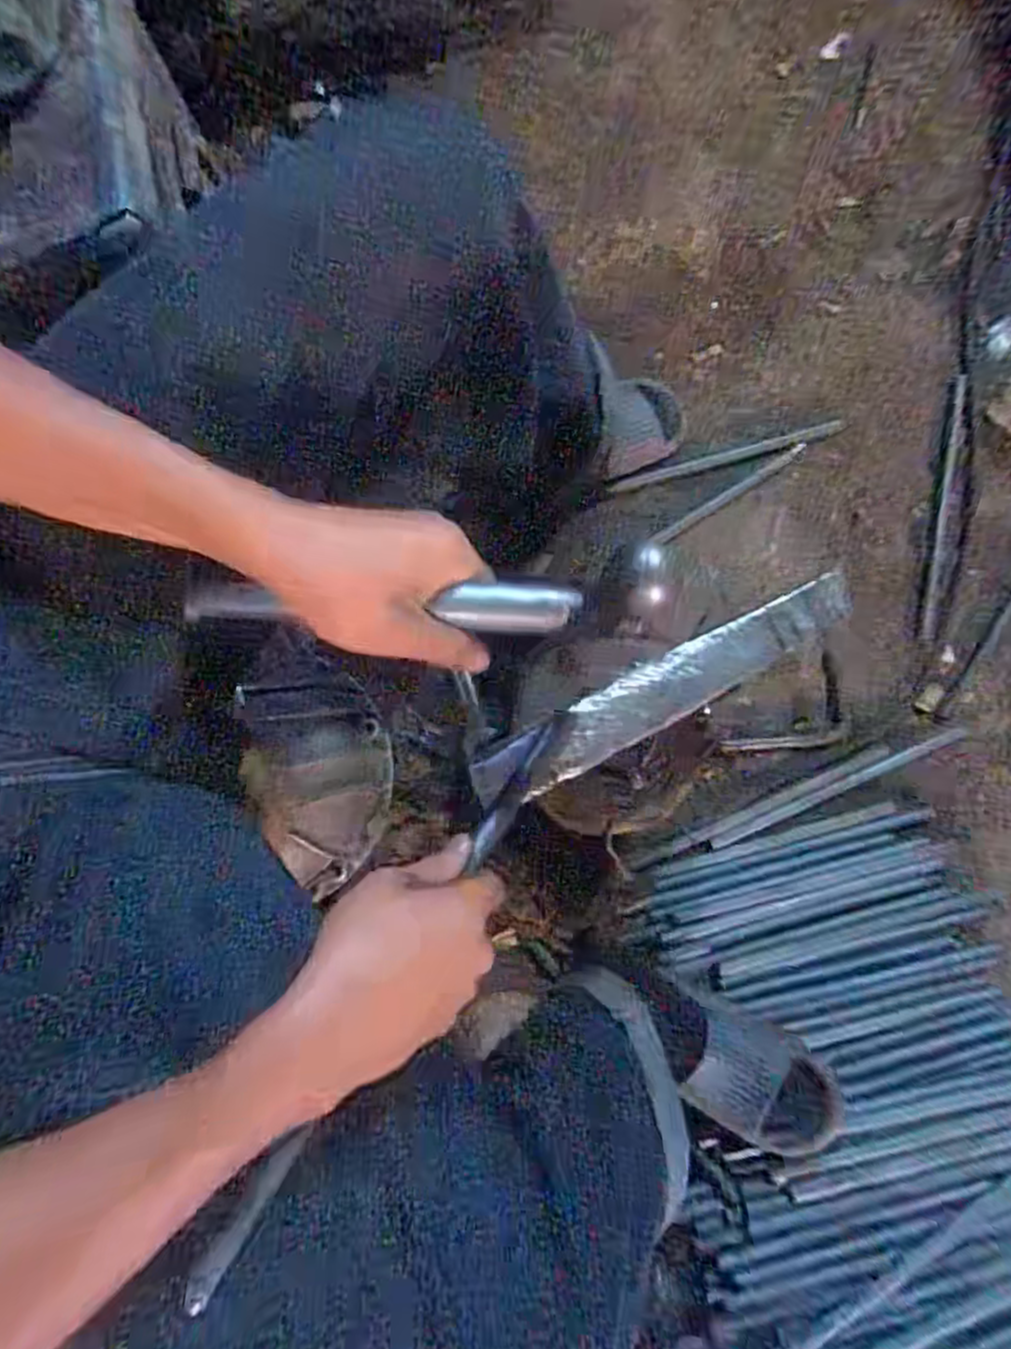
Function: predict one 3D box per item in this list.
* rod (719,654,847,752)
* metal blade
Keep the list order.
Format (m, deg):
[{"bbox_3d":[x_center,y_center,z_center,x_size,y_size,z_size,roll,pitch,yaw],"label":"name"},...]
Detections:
[{"bbox_3d":[0.350,0.061,0.776,0.175,0.007,0.084,-40,82,-3],"label":"rod"},{"bbox_3d":[0.112,0.012,0.450,0.288,0.009,0.046,-27,87,-7],"label":"metal blade"}]

